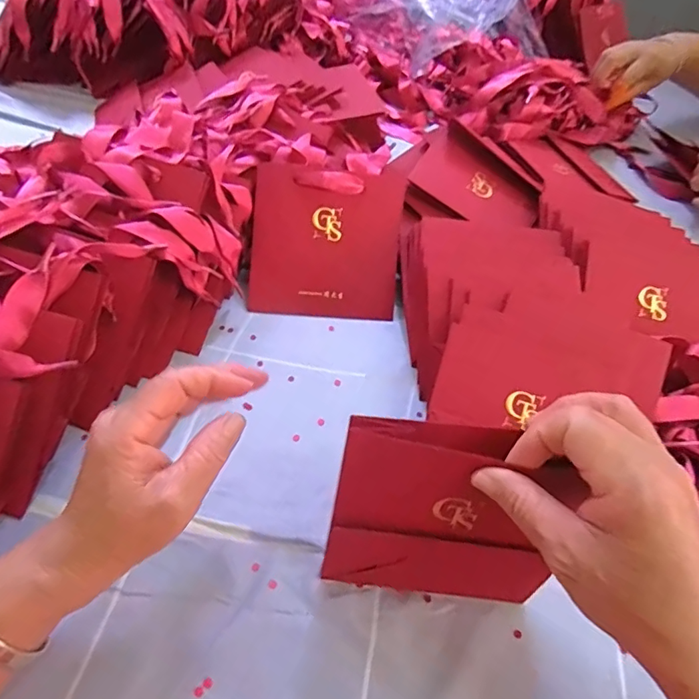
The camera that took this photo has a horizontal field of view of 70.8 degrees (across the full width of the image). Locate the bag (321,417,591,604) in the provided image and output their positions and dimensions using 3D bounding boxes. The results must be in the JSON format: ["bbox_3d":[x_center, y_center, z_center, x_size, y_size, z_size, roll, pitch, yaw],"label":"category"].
[{"bbox_3d":[0.058,0.098,0.282,0.130,0.137,0.020,8,31,2],"label":"bag"}]

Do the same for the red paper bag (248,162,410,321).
[{"bbox_3d":[-0.019,-0.099,0.460,0.138,0.008,0.135,5,92,-8],"label":"red paper bag"}]

